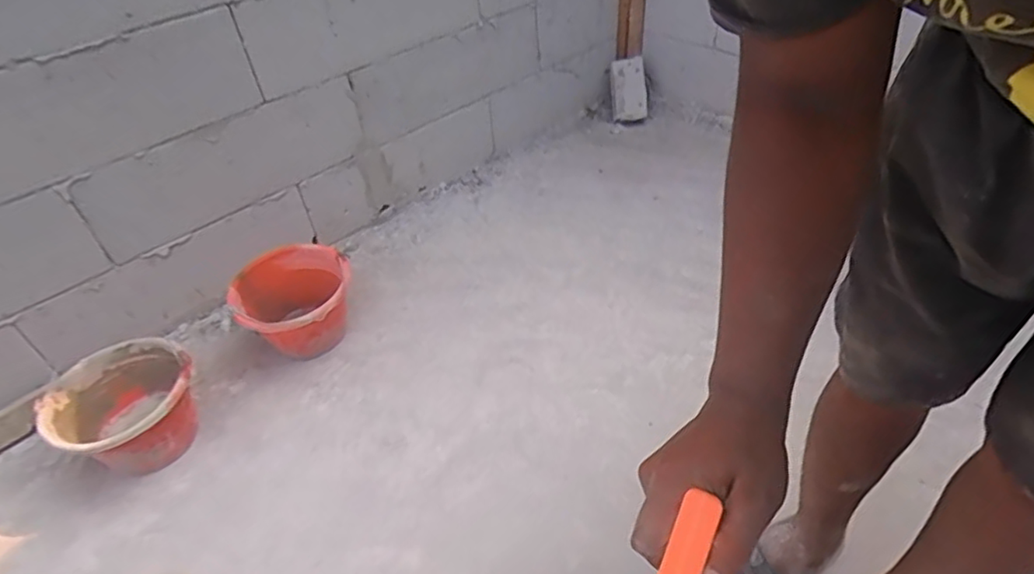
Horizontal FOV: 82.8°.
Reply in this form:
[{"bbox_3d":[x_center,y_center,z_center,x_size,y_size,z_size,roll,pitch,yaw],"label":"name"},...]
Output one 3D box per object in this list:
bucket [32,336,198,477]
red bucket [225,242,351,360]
[{"bbox_3d":[-0.750,0.236,1.151,0.262,0.178,0.243,-3,43,3],"label":"bucket"},{"bbox_3d":[-0.492,0.041,1.348,0.273,0.184,0.258,-35,50,-28],"label":"red bucket"}]

